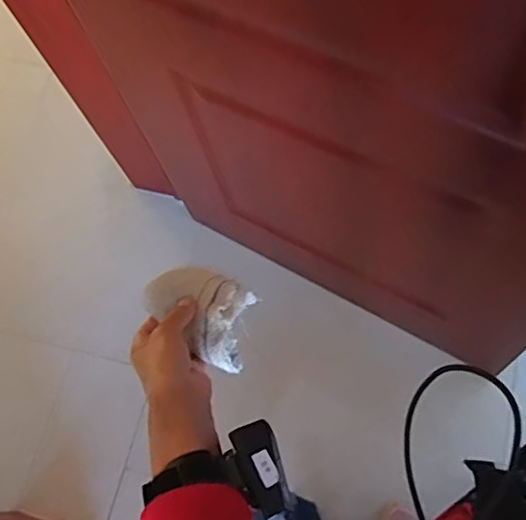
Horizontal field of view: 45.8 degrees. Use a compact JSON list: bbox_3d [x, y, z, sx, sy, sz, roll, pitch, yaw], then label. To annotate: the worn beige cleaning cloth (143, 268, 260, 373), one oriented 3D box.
[{"bbox_3d":[-0.055,0.047,0.597,0.107,0.035,0.076,30,67,12],"label":"worn beige cleaning cloth"}]

